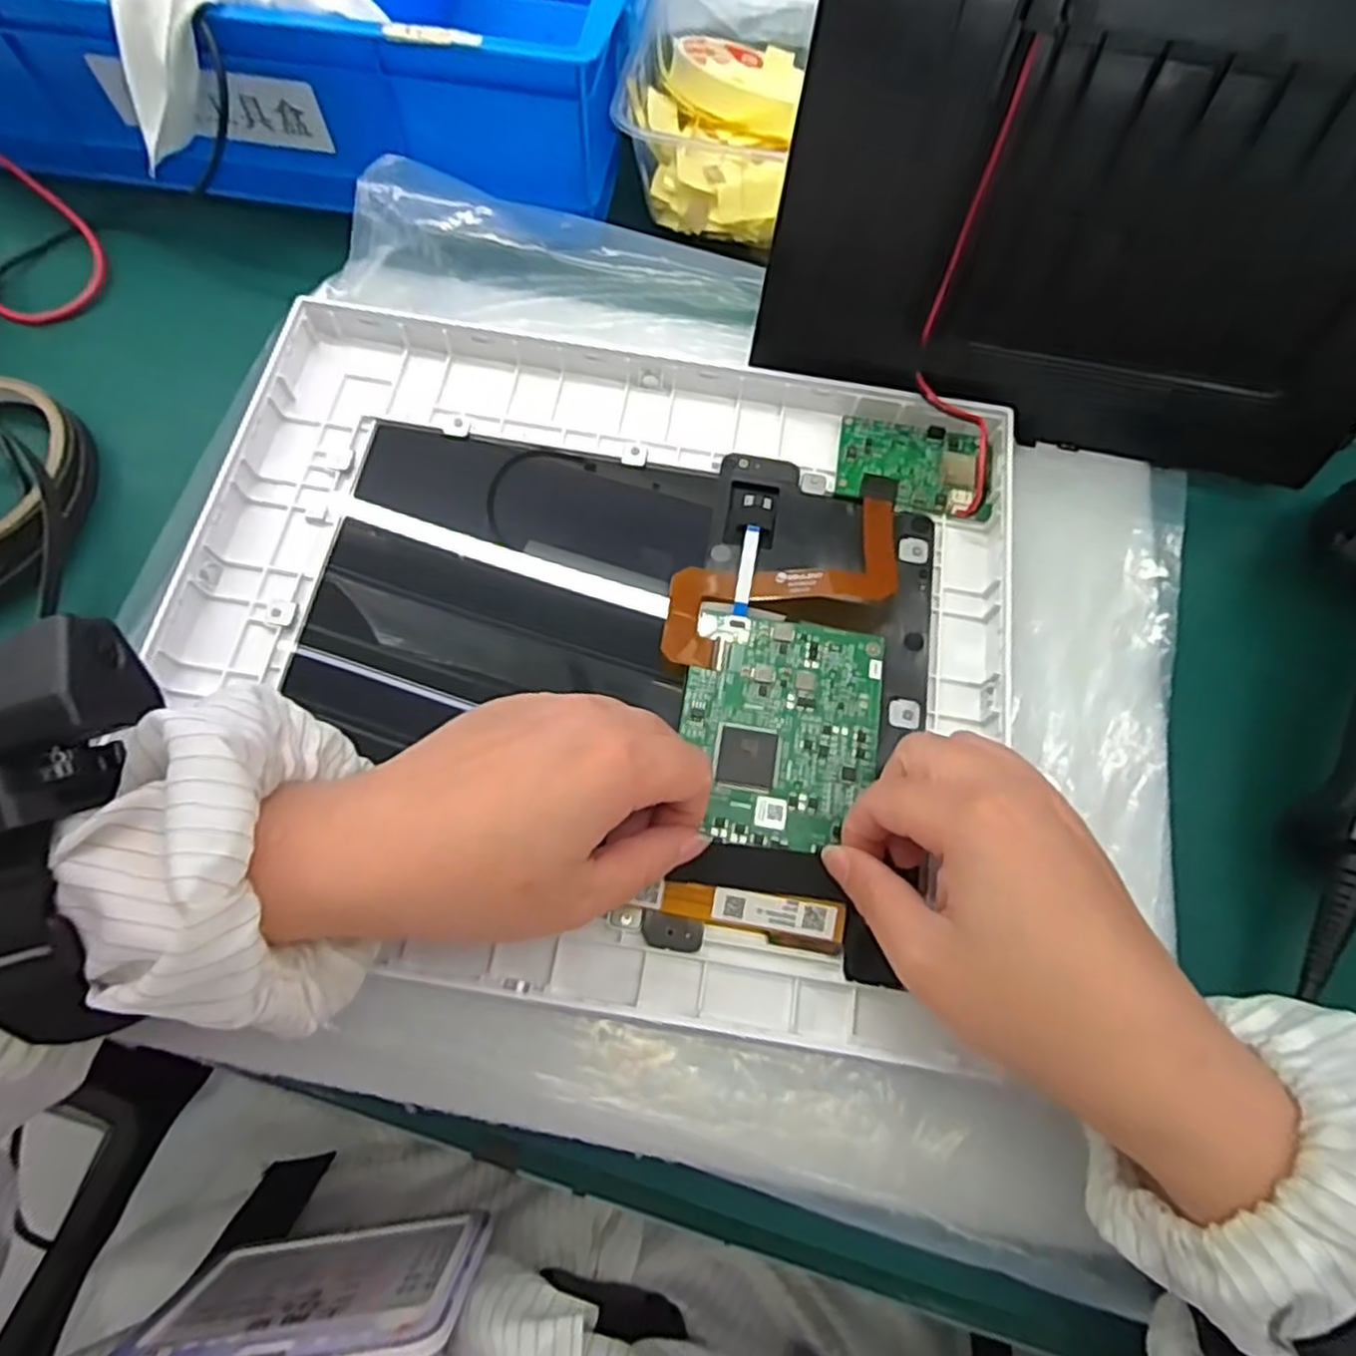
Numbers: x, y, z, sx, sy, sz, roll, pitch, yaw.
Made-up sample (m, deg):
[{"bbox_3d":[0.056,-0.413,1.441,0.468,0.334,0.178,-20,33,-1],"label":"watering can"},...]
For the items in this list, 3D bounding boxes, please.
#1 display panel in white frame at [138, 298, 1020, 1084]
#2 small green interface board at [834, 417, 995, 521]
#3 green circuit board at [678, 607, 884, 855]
[{"bbox_3d":[-0.031,-0.017,0.290,0.302,0.022,0.252,10,69,2],"label":"display panel in white frame"},{"bbox_3d":[0.099,-0.088,0.321,0.063,0.005,0.040,12,69,2],"label":"small green interface board"},{"bbox_3d":[0.037,0.017,0.273,0.068,0.004,0.083,8,69,1],"label":"green circuit board"}]

